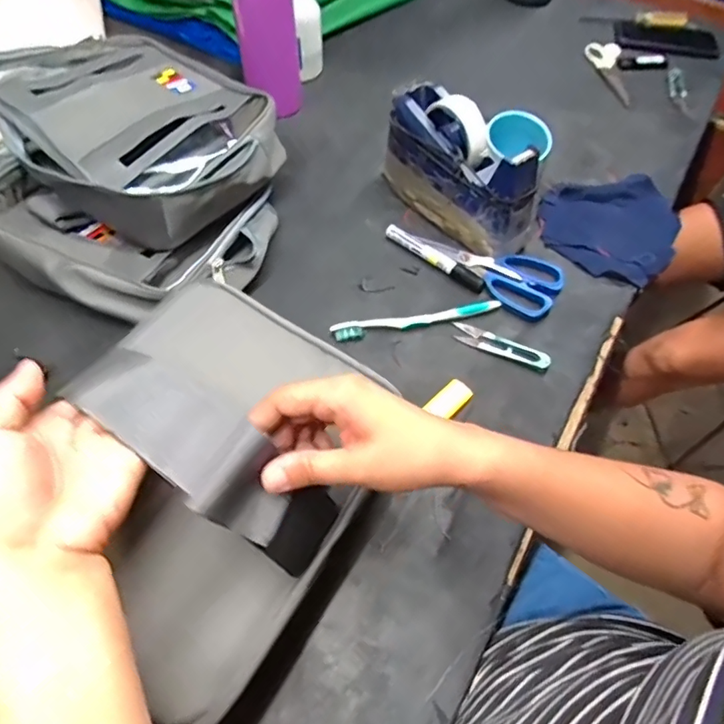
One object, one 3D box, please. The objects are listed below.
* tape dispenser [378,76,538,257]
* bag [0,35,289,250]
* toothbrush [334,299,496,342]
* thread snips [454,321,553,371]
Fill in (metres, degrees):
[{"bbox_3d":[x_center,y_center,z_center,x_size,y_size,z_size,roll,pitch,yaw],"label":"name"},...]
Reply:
[{"bbox_3d":[0.109,-0.220,0.584,0.069,0.105,0.206,-32,62,-20],"label":"tape dispenser"},{"bbox_3d":[-0.247,-0.262,0.562,0.303,0.074,0.243,38,63,21],"label":"bag"},{"bbox_3d":[0.057,-0.044,0.530,0.177,0.013,0.019,-9,57,-7],"label":"toothbrush"},{"bbox_3d":[0.141,-0.018,0.517,0.101,0.010,0.023,24,59,14],"label":"thread snips"}]

